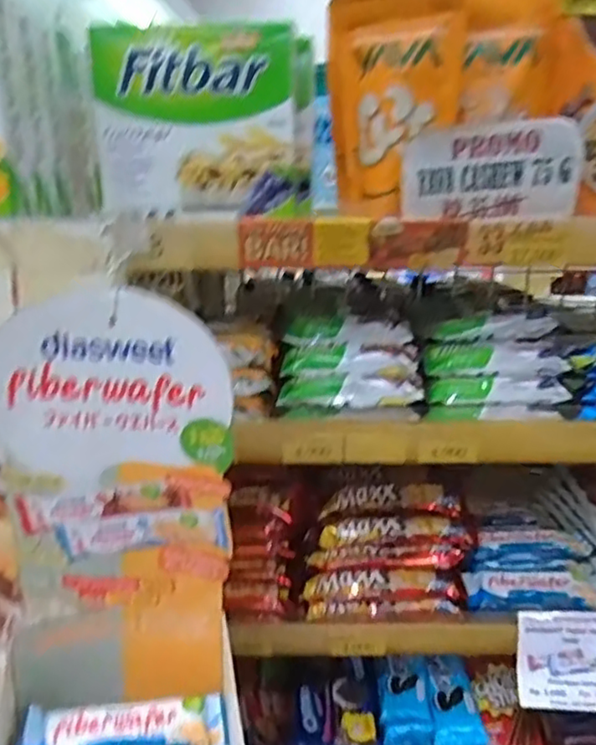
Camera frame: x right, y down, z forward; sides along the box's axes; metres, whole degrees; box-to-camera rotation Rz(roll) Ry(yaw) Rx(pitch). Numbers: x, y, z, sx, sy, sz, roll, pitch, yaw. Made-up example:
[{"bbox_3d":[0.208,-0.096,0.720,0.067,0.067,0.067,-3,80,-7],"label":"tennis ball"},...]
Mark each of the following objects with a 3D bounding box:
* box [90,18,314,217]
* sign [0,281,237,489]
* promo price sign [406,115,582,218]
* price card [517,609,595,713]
[{"bbox_3d":[-0.073,-0.199,0.495,0.160,0.132,0.055,0,18,6],"label":"box"},{"bbox_3d":[-0.126,0.010,0.403,0.163,0.126,0.011,-11,15,5],"label":"sign"},{"bbox_3d":[0.141,-0.147,0.460,0.124,0.070,0.008,-1,31,3],"label":"promo price sign"},{"bbox_3d":[0.254,0.266,0.582,0.097,0.085,0.005,1,-14,2],"label":"price card"}]

